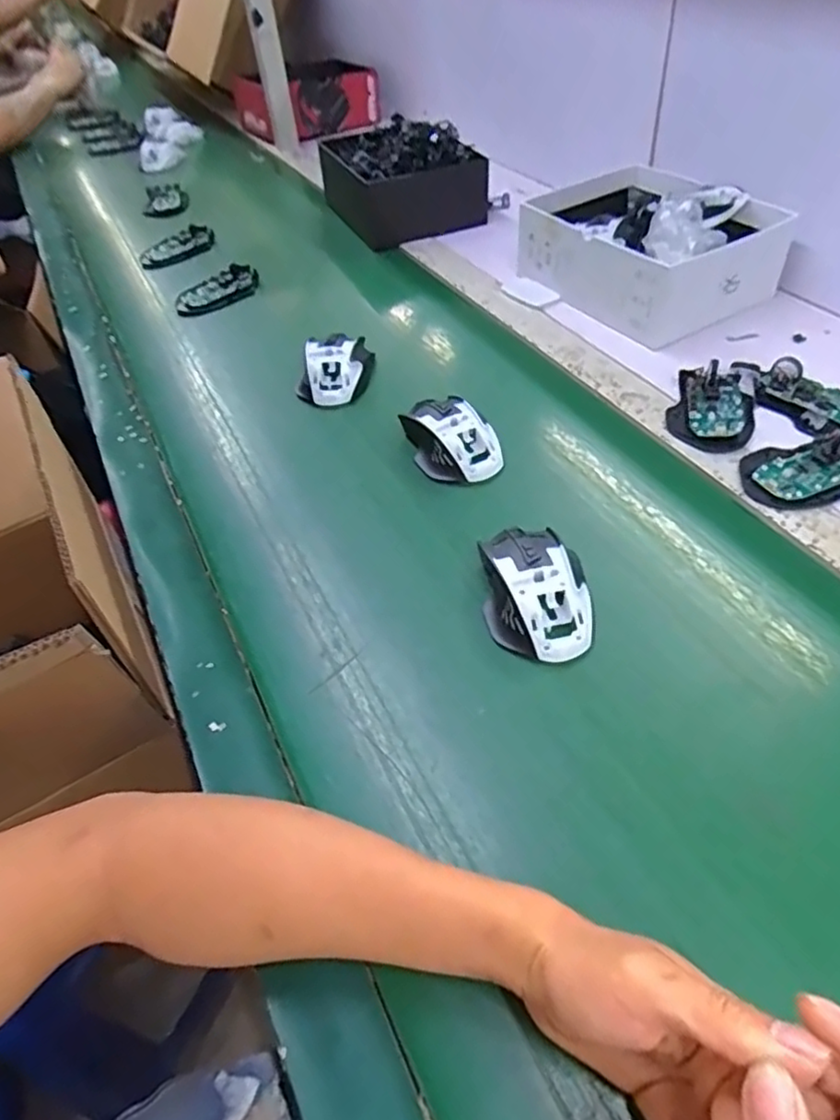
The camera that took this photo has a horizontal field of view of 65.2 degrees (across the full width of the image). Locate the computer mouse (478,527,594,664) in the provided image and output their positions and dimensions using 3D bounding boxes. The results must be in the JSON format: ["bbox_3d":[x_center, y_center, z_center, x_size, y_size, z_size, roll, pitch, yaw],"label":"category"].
[{"bbox_3d":[0.080,0.020,0.464,0.069,0.036,0.102,-8,47,0],"label":"computer mouse"}]

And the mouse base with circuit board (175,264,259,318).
[{"bbox_3d":[-0.256,-0.344,0.840,0.117,0.031,0.048,-32,52,-21],"label":"mouse base with circuit board"}]

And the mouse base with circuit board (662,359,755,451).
[{"bbox_3d":[0.269,-0.141,0.602,0.072,0.020,0.102,16,51,21],"label":"mouse base with circuit board"}]

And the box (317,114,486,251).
[{"bbox_3d":[-0.029,-0.560,0.966,0.196,0.098,0.207,-18,47,-13],"label":"box"}]

